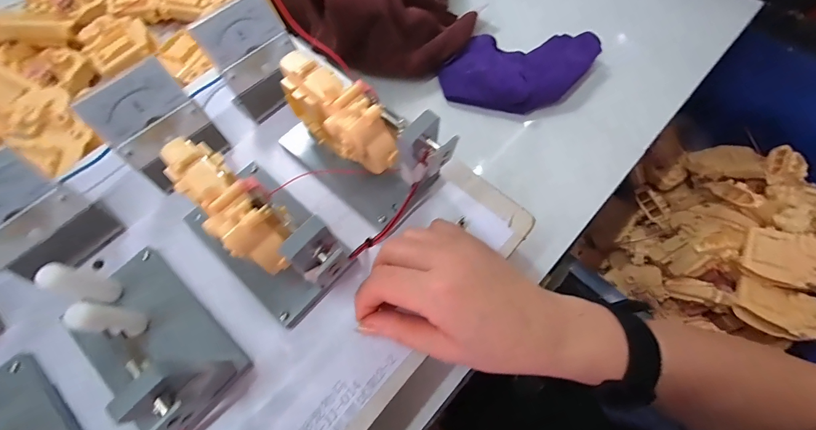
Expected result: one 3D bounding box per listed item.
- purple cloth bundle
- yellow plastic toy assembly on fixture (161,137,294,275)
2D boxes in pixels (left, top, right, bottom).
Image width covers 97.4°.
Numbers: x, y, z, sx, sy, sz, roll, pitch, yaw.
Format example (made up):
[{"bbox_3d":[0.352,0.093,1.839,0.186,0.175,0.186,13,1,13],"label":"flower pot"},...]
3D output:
[{"bbox_3d":[0.128,-0.168,0.413,0.178,0.032,0.099,-8,68,-2],"label":"purple cloth bundle"},{"bbox_3d":[-0.106,-0.010,0.216,0.093,0.034,0.036,42,75,16],"label":"yellow plastic toy assembly on fixture"}]

